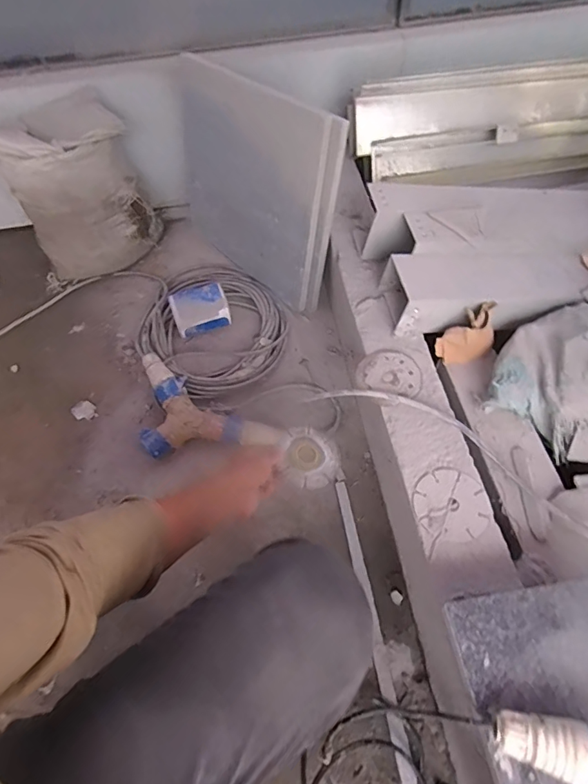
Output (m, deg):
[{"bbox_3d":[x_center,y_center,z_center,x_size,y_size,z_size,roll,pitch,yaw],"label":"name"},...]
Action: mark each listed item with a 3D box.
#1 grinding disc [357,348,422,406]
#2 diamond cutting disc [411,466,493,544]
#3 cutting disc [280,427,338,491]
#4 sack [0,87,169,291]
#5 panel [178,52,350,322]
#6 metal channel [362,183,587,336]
[{"bbox_3d":[0.159,-0.027,0.747,0.099,0.012,0.099,-2,56,2],"label":"grinding disc"},{"bbox_3d":[0.220,0.155,0.627,0.102,0.004,0.101,-2,56,2],"label":"diamond cutting disc"},{"bbox_3d":[0.025,0.099,0.681,0.083,0.017,0.098,-25,68,-25],"label":"cutting disc"},{"bbox_3d":[-0.523,-0.490,1.135,0.298,0.364,0.238,-13,57,-5],"label":"sack"},{"bbox_3d":[-0.109,-0.475,1.034,0.052,0.414,0.522,-28,56,-33],"label":"panel"},{"bbox_3d":[0.400,-0.267,0.819,0.502,0.113,0.264,-9,56,-2],"label":"metal channel"}]

